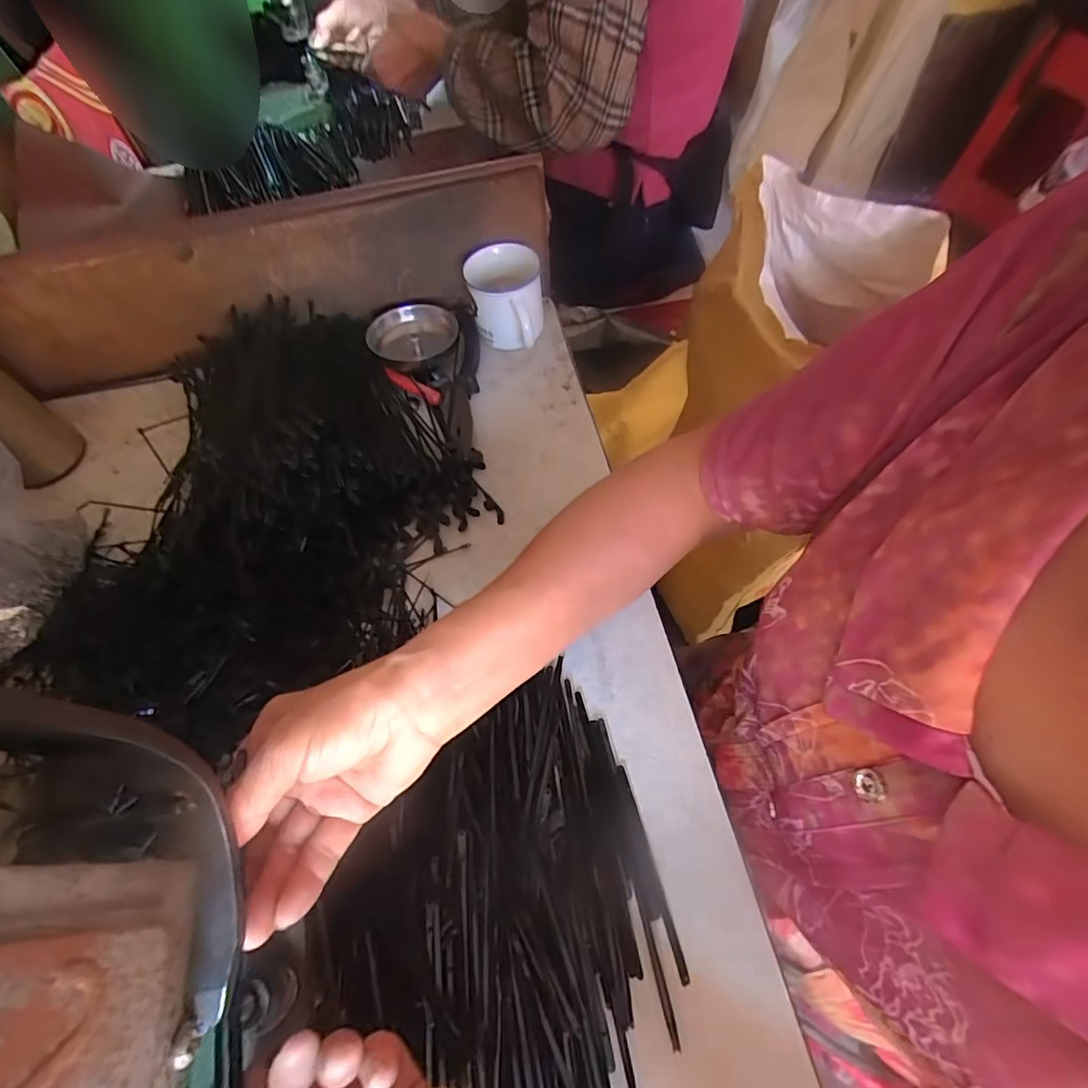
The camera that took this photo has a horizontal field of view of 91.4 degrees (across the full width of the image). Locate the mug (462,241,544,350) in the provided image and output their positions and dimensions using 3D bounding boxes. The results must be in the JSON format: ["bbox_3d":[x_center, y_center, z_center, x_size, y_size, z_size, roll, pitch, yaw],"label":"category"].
[{"bbox_3d":[-0.036,-0.220,0.484,0.069,0.066,0.086,1,62,-2],"label":"mug"}]

